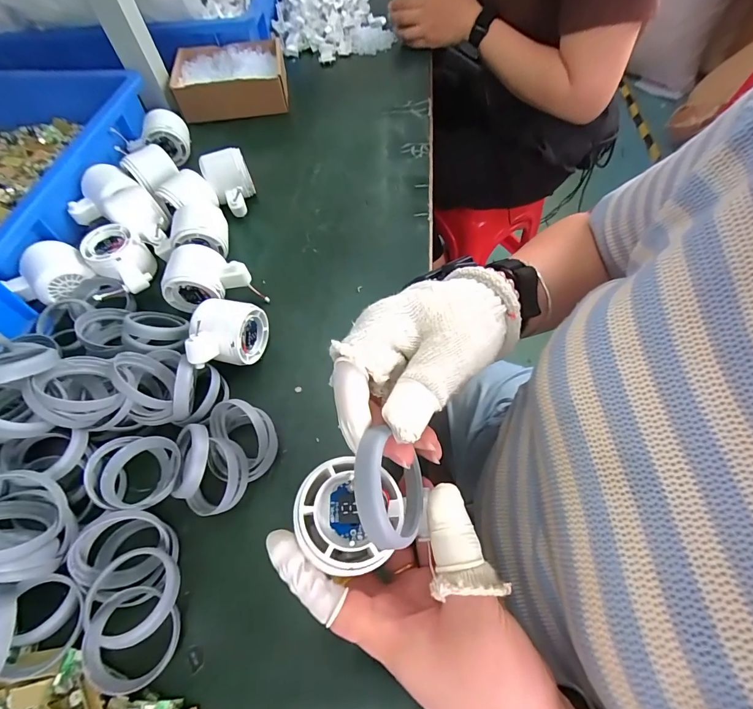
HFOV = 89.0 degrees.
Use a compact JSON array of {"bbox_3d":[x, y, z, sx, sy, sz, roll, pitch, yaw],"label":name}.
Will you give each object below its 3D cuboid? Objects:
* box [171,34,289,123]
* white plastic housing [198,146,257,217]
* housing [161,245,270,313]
[{"bbox_3d":[-0.235,-0.452,0.627,0.162,0.053,0.153,-8,59,-3],"label":"box"},{"bbox_3d":[-0.183,-0.214,0.484,0.052,0.055,0.066,-23,61,-12],"label":"white plastic housing"},{"bbox_3d":[-0.168,-0.081,0.405,0.095,0.054,0.054,-2,59,0],"label":"housing"}]

